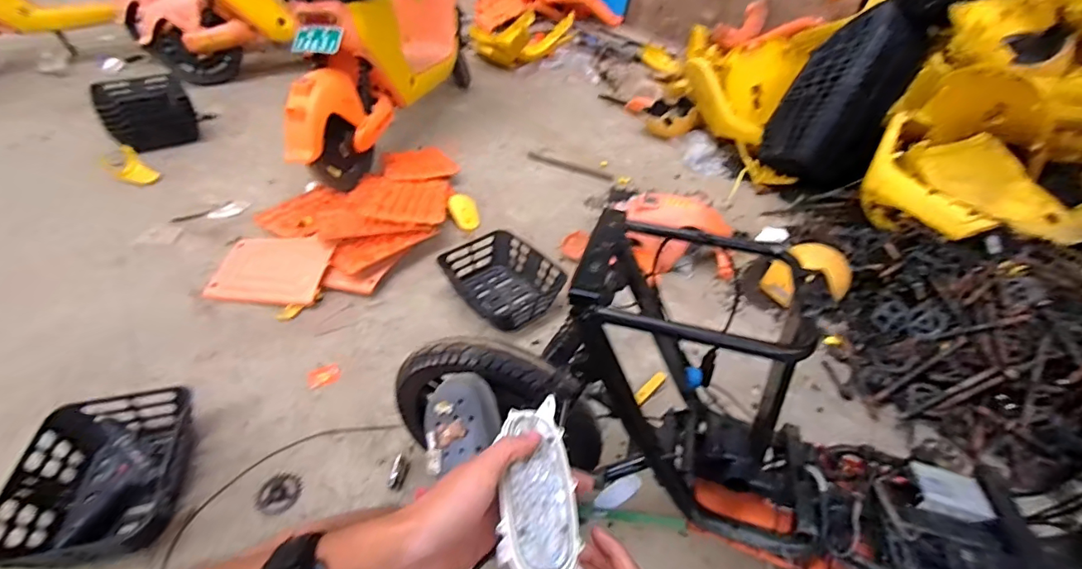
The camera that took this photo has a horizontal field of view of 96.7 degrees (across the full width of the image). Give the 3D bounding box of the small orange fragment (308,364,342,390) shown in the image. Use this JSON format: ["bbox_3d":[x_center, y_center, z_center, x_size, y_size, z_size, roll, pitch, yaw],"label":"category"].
[{"bbox_3d":[-0.536,0.226,1.191,0.076,0.010,0.048,-20,47,-23],"label":"small orange fragment"}]

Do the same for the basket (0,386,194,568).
[{"bbox_3d":[-0.842,0.369,0.944,0.271,0.113,0.331,-10,44,-14],"label":"basket"}]

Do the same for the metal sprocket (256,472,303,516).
[{"bbox_3d":[-0.532,0.426,0.979,0.086,0.009,0.083,2,43,-2],"label":"metal sprocket"}]

